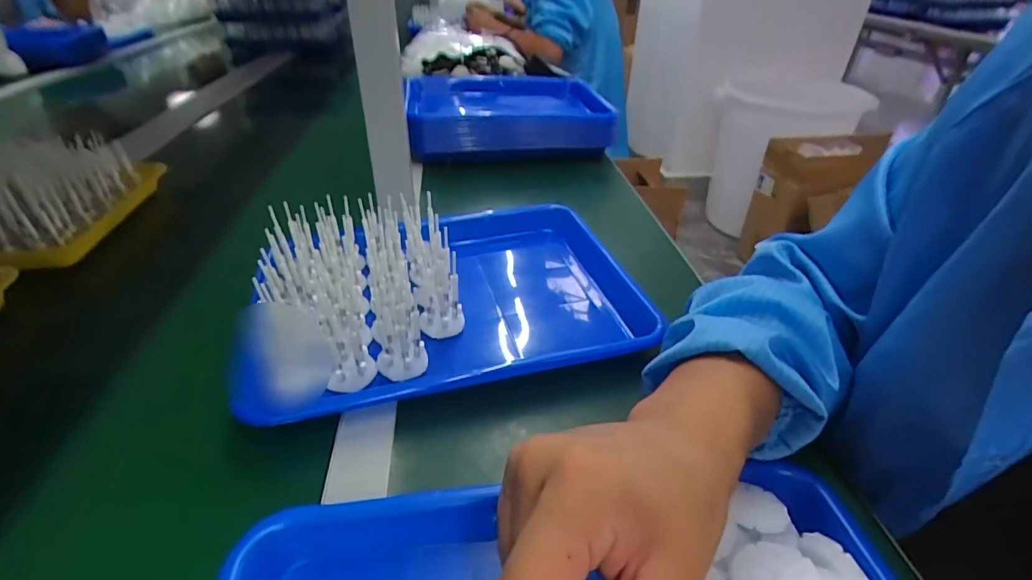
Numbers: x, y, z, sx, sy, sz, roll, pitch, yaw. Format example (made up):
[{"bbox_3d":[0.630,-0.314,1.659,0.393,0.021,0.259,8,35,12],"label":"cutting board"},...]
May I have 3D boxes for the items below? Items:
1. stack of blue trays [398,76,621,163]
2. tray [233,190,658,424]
[{"bbox_3d":[-0.014,-0.304,0.837,0.331,0.067,0.293,-4,35,-7],"label":"stack of blue trays"},{"bbox_3d":[-0.048,-0.010,0.445,0.343,0.081,0.250,-8,36,-12],"label":"tray"}]

